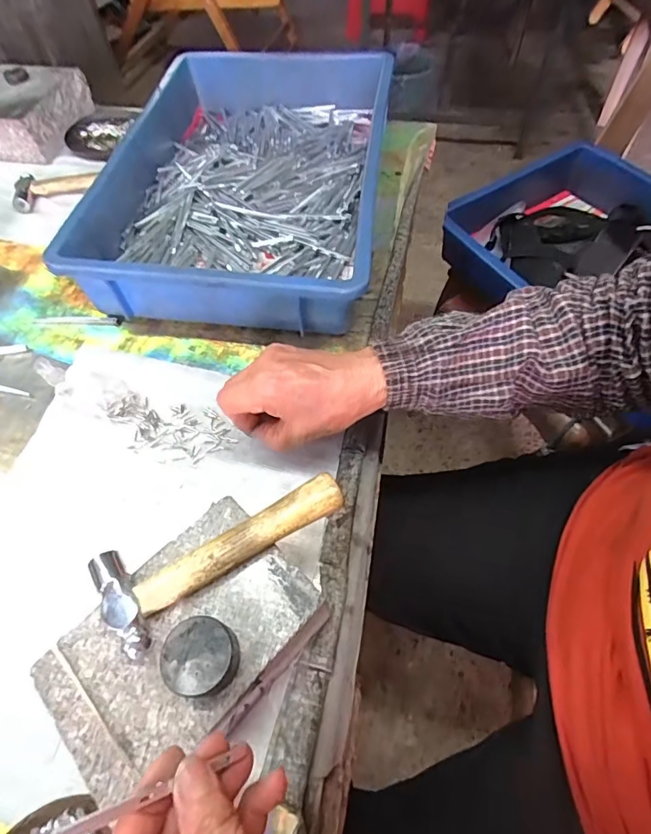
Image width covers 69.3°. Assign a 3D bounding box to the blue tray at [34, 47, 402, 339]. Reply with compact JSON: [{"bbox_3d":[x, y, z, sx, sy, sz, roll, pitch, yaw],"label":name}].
[{"bbox_3d":[-0.084,-0.289,0.557,0.288,0.085,0.458,5,58,4],"label":"blue tray"}]

